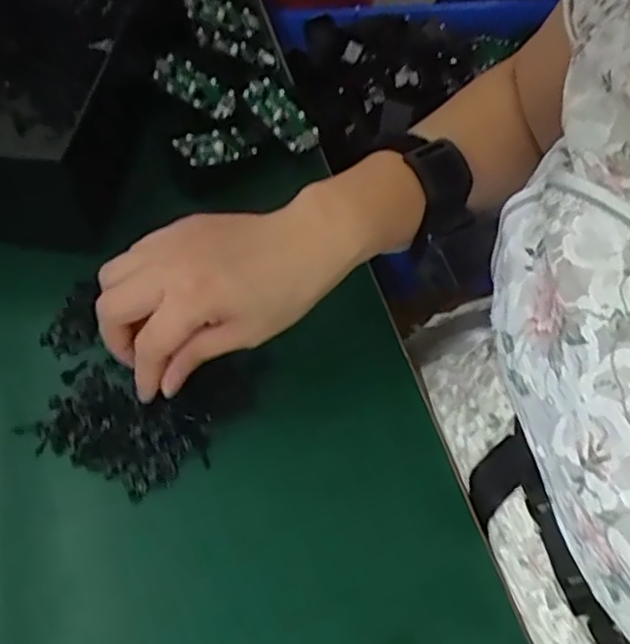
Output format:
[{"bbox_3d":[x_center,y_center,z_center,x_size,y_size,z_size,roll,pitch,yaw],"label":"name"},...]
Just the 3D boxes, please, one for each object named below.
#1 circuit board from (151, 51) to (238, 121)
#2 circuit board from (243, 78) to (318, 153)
[{"bbox_3d":[-0.090,-0.178,0.498,0.063,0.007,0.031,32,69,-15],"label":"circuit board"},{"bbox_3d":[-0.024,-0.153,0.489,0.063,0.008,0.030,44,63,-10],"label":"circuit board"}]

